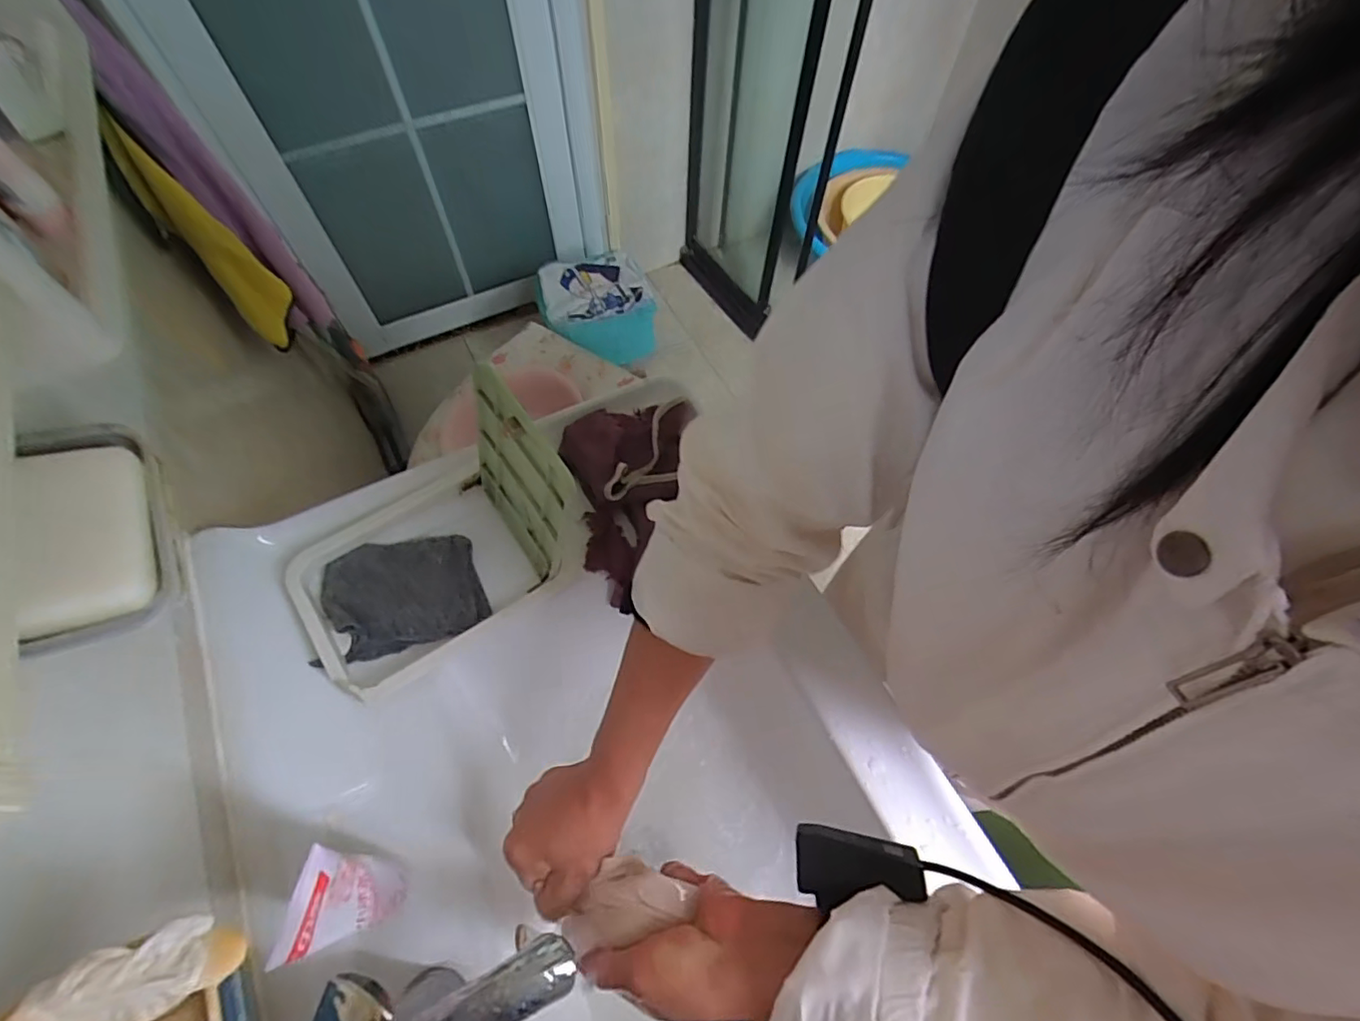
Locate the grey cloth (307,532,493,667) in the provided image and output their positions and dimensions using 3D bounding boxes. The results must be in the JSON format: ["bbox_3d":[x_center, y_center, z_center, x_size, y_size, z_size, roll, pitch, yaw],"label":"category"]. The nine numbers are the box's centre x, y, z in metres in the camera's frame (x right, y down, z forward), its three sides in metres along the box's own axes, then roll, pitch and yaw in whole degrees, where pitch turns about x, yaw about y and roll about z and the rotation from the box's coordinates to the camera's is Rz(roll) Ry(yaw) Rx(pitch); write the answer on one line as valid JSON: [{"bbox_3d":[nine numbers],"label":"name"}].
[{"bbox_3d":[-0.247,0.070,0.520,0.129,0.029,0.099,-14,63,-9],"label":"grey cloth"}]

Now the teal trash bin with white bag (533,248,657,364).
[{"bbox_3d":[-0.200,-0.498,1.424,0.269,0.147,0.239,-5,62,-4],"label":"teal trash bin with white bag"}]

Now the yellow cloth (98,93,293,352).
[{"bbox_3d":[-0.590,-0.340,0.733,0.054,0.294,0.061,17,63,7],"label":"yellow cloth"}]

